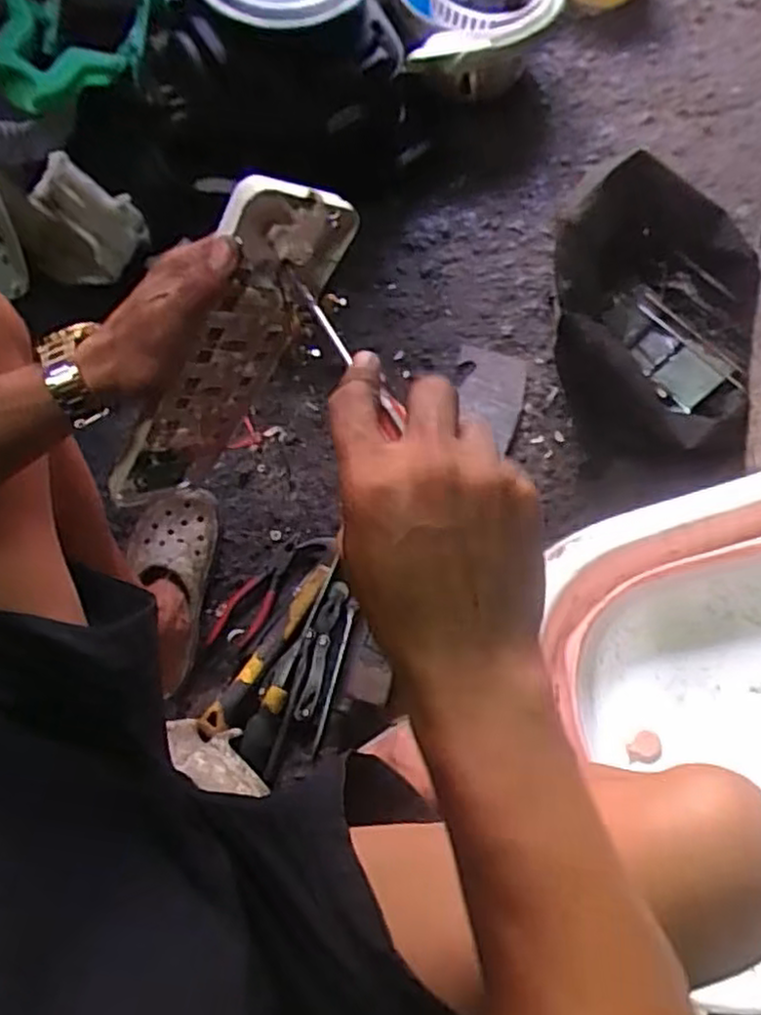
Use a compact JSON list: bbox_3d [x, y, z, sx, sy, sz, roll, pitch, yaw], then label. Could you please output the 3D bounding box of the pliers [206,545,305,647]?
[{"bbox_3d":[-0.160,0.108,0.901,0.058,0.020,0.156,27,74,9],"label":"pliers"}]

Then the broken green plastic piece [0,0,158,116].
[{"bbox_3d":[-0.383,-0.602,0.928,0.245,0.110,0.094,-33,74,-10],"label":"broken green plastic piece"}]

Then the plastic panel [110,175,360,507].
[{"bbox_3d":[-0.103,-0.090,0.477,0.030,0.264,0.091,50,37,15],"label":"plastic panel"}]

